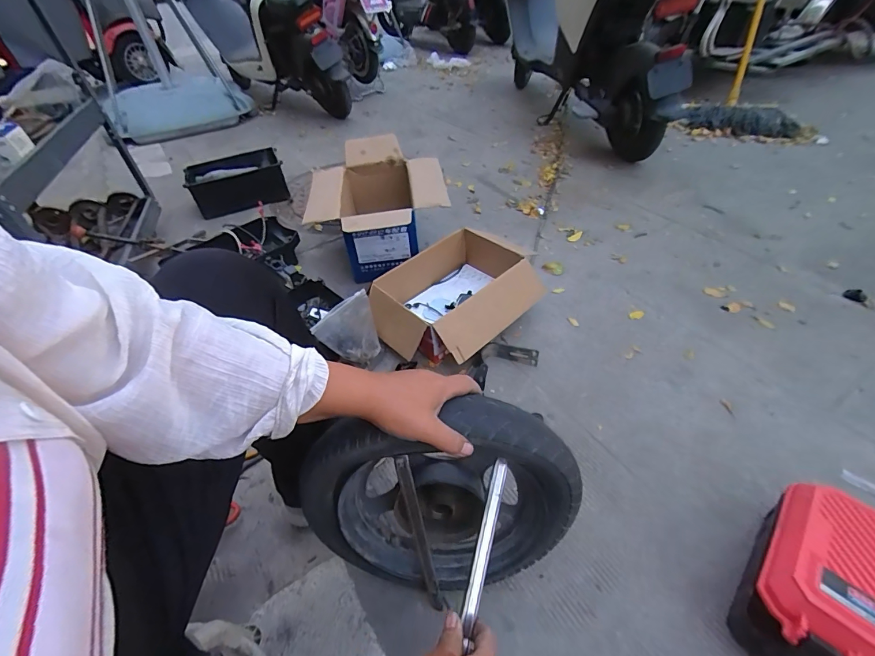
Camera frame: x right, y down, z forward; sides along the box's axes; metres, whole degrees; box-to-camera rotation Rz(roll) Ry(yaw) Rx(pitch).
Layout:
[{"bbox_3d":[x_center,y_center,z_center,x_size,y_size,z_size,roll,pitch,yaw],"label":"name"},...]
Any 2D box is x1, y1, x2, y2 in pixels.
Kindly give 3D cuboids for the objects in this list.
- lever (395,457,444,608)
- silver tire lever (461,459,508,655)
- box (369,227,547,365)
[{"bbox_3d":[-0.020,0.280,0.530,0.015,0.278,0.013,-14,22,-10],"label":"lever"},{"bbox_3d":[0.049,0.239,0.433,0.015,0.017,0.188,11,78,15],"label":"silver tire lever"},{"bbox_3d":[0.048,-0.068,0.974,0.371,0.146,0.307,-33,51,-27],"label":"box"}]

